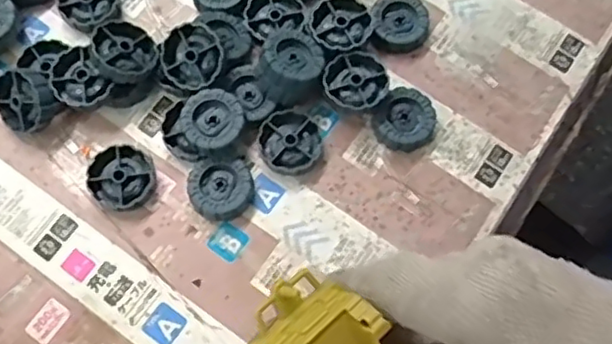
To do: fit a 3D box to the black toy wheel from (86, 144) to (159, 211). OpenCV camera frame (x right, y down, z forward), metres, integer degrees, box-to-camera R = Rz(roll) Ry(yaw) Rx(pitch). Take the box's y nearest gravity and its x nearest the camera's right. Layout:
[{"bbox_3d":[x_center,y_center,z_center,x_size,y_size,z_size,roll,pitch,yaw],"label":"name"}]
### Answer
[{"bbox_3d":[-0.110,0.004,0.382,0.039,0.012,0.038,0,75,0],"label":"black toy wheel"}]

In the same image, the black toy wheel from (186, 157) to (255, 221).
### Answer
[{"bbox_3d":[-0.051,0.009,0.381,0.037,0.014,0.036,0,75,0],"label":"black toy wheel"}]

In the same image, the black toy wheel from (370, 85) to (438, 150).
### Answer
[{"bbox_3d":[0.061,-0.032,0.392,0.037,0.014,0.037,-41,79,-10],"label":"black toy wheel"}]

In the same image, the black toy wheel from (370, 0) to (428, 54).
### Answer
[{"bbox_3d":[0.060,-0.097,0.412,0.034,0.015,0.040,3,75,0],"label":"black toy wheel"}]

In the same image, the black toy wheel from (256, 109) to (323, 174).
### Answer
[{"bbox_3d":[-0.009,-0.018,0.391,0.038,0.011,0.039,0,75,0],"label":"black toy wheel"}]

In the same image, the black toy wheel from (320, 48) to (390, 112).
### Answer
[{"bbox_3d":[0.030,-0.055,0.392,0.039,0.015,0.040,-10,75,-3],"label":"black toy wheel"}]

